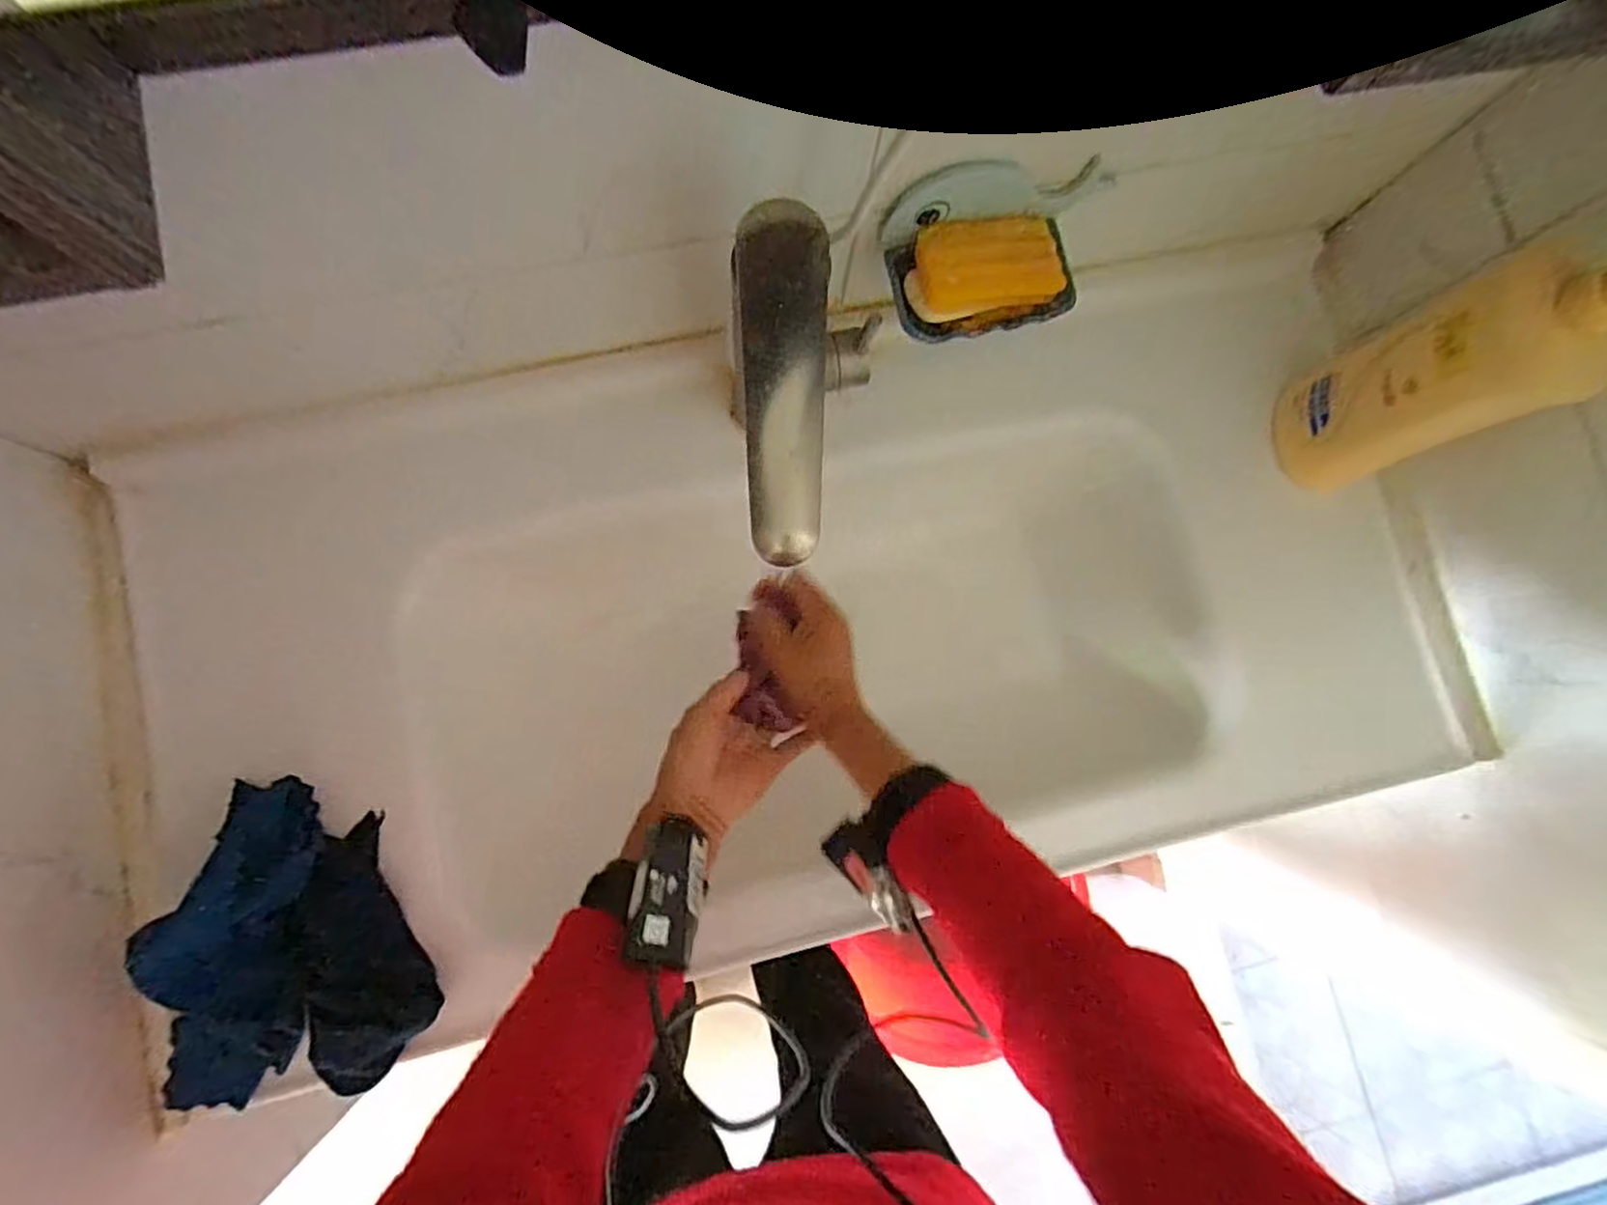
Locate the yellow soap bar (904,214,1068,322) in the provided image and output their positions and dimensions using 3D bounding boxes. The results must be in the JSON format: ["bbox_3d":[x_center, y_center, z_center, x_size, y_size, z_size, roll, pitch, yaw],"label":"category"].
[{"bbox_3d":[0.124,-0.232,0.478,0.103,0.028,0.058,-10,111,0],"label":"yellow soap bar"}]

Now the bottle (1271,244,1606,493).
[{"bbox_3d":[0.456,-0.161,0.480,0.103,0.246,0.094,-22,83,-6],"label":"bottle"}]

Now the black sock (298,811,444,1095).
[{"bbox_3d":[-0.303,0.238,0.475,0.075,0.015,0.158,-20,78,-26],"label":"black sock"}]

